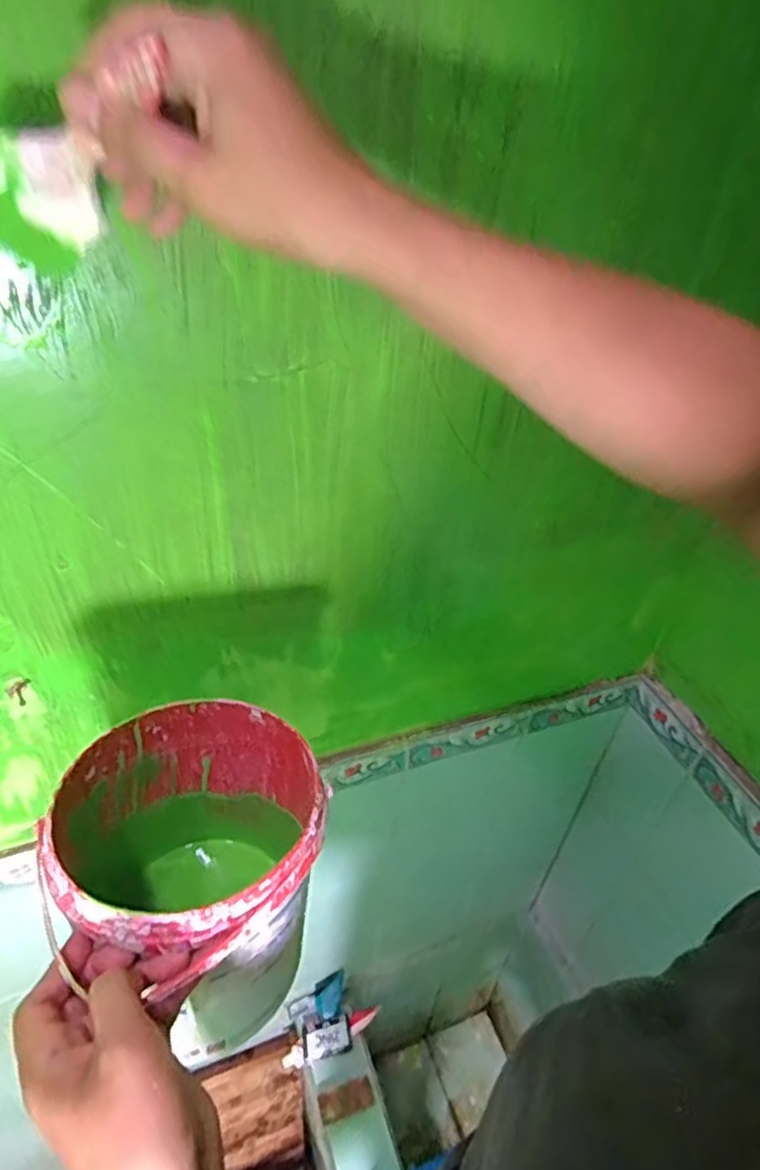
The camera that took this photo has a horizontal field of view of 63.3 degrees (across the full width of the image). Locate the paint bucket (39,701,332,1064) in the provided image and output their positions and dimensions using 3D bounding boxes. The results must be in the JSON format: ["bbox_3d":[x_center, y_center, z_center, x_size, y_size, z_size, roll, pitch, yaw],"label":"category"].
[{"bbox_3d":[-0.132,0.214,0.470,0.179,0.205,0.174,3,37,-2],"label":"paint bucket"}]

